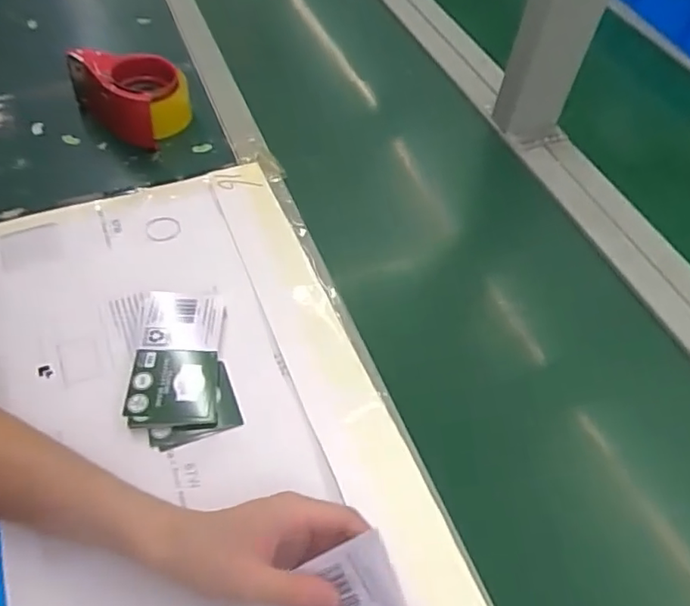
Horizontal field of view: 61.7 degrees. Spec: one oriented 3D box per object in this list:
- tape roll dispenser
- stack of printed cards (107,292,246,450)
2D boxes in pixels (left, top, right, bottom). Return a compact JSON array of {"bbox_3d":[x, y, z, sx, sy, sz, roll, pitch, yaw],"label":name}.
[{"bbox_3d":[-0.270,-0.268,0.715,0.163,0.078,0.101,36,58,21],"label":"tape roll dispenser"},{"bbox_3d":[-0.150,0.048,0.514,0.093,0.013,0.158,-12,55,-14],"label":"stack of printed cards"}]

